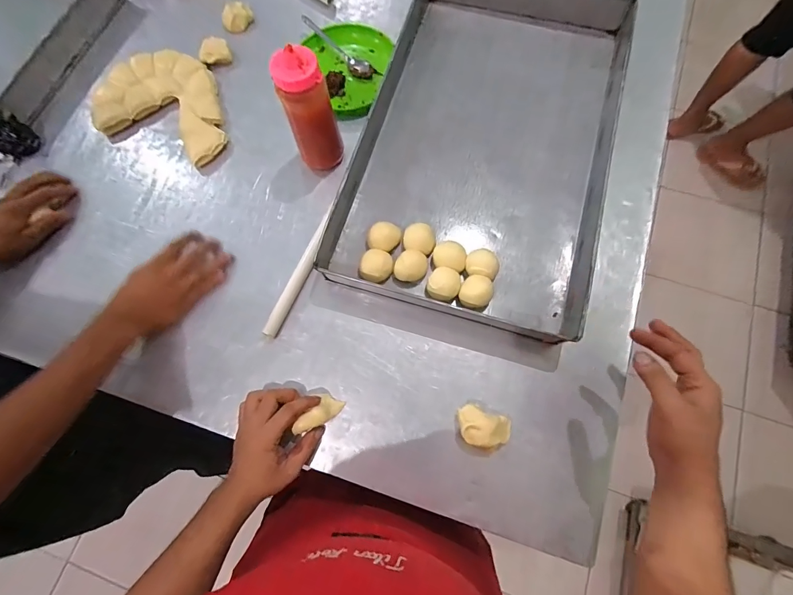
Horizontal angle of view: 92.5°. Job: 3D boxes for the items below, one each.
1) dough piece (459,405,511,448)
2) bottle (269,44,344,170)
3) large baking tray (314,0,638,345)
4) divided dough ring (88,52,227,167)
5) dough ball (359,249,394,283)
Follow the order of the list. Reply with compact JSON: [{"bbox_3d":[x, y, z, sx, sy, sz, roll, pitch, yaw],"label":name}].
[{"bbox_3d":[0.114,0.172,0.499,0.071,0.030,0.044,17,75,5],"label":"dough piece"},{"bbox_3d":[-0.123,-0.258,0.547,0.069,0.182,0.054,-20,75,-5],"label":"bottle"},{"bbox_3d":[0.144,-0.269,0.603,0.368,0.062,0.610,15,75,5],"label":"large baking tray"},{"bbox_3d":[-0.394,-0.336,0.652,0.250,0.023,0.179,19,75,6],"label":"divided dough ring"},{"bbox_3d":[-0.029,-0.047,0.556,0.046,0.040,0.046,0,74,1],"label":"dough ball"}]

